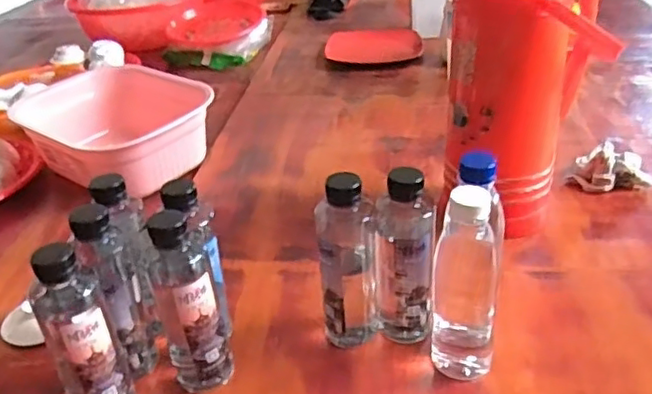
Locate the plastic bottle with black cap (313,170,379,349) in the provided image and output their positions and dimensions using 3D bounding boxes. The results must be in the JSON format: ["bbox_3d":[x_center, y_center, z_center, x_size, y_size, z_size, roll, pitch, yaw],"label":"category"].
[{"bbox_3d":[0.022,0.064,0.587,0.054,0.178,0.047,-5,32,1],"label":"plastic bottle with black cap"}]

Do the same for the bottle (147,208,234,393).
[{"bbox_3d":[-0.121,0.095,0.548,0.052,0.177,0.048,-16,34,-16],"label":"bottle"}]

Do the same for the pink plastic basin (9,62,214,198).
[{"bbox_3d":[-0.317,-0.106,0.972,0.279,0.103,0.211,20,40,35],"label":"pink plastic basin"}]

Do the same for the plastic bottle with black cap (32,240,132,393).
[{"bbox_3d":[-0.204,0.123,0.521,0.048,0.176,0.046,-21,35,-23],"label":"plastic bottle with black cap"}]

